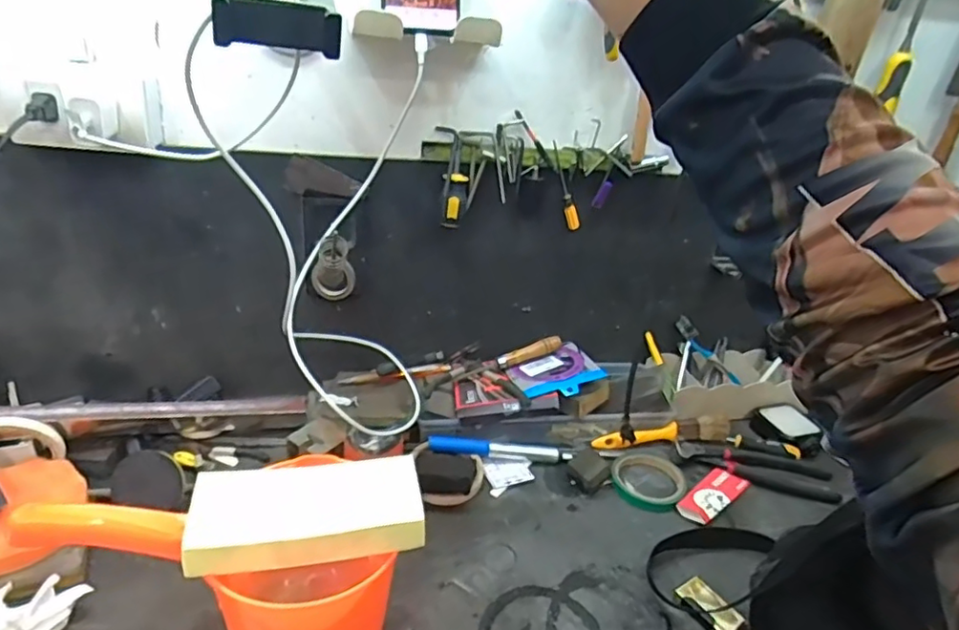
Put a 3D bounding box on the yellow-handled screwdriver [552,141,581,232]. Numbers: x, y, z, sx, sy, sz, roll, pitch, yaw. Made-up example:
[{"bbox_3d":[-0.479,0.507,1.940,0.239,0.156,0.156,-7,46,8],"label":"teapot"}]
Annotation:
[{"bbox_3d":[0.107,-0.158,0.752,0.016,0.117,0.014,-16,29,6],"label":"yellow-handled screwdriver"}]

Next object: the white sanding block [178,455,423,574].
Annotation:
[{"bbox_3d":[-0.131,0.151,0.467,0.167,0.024,0.078,-2,29,-16],"label":"white sanding block"}]

